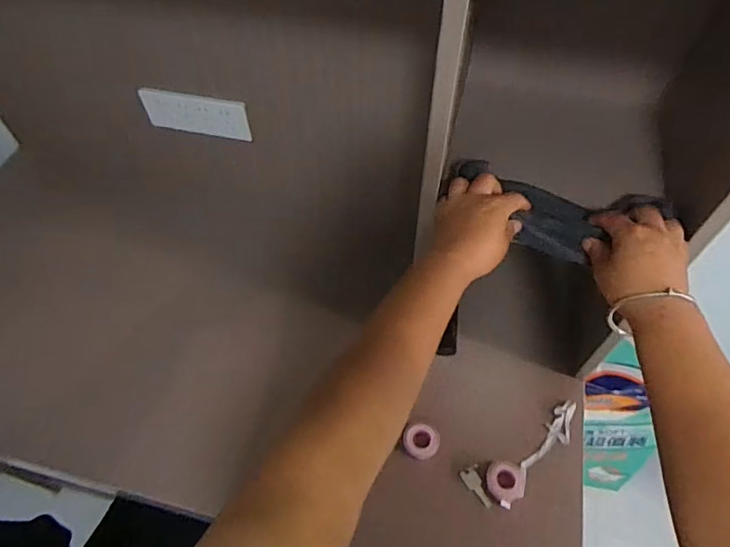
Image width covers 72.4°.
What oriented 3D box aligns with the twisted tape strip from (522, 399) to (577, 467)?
[{"bbox_3d":[0.273,0.234,0.715,0.037,0.005,0.125,34,64,21],"label":"twisted tape strip"}]

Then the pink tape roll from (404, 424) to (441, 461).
[{"bbox_3d":[0.079,0.237,0.703,0.049,0.011,0.046,-1,57,1],"label":"pink tape roll"}]

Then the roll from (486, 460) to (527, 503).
[{"bbox_3d":[0.193,0.282,0.679,0.056,0.021,0.050,-4,57,-1],"label":"roll"}]

